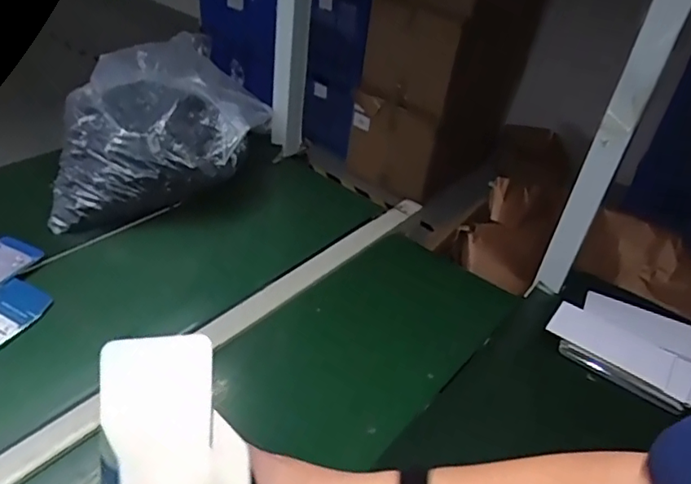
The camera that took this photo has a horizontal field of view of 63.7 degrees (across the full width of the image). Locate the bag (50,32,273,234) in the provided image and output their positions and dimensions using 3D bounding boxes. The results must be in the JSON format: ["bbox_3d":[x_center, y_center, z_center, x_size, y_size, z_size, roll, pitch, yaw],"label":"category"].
[{"bbox_3d":[-0.319,-0.203,0.954,0.374,0.150,0.301,-18,44,-14],"label":"bag"}]

